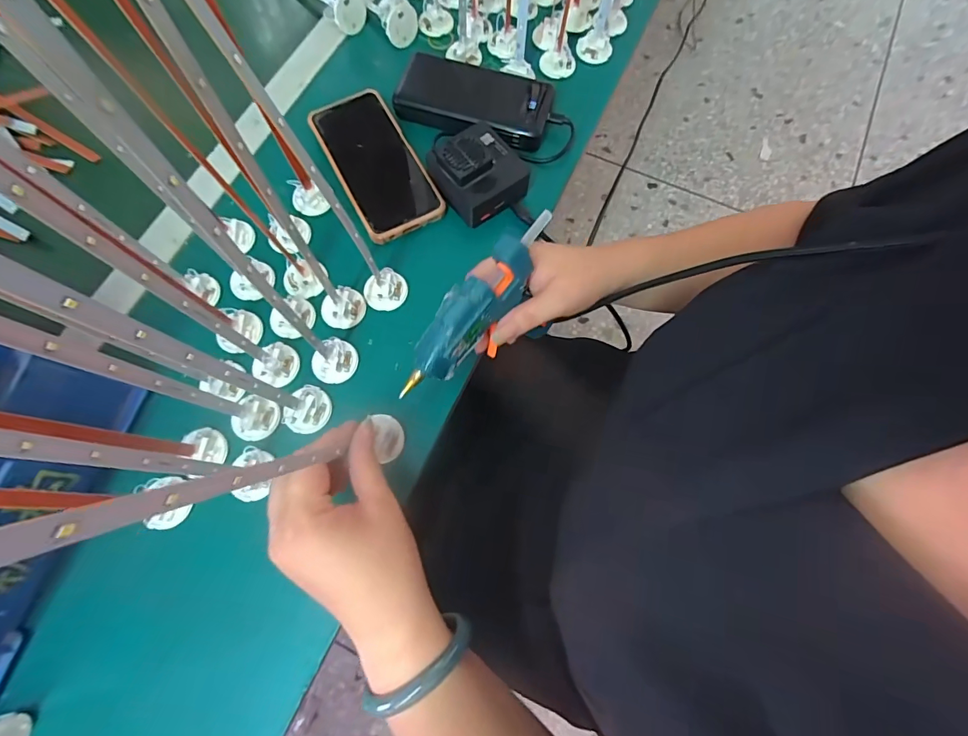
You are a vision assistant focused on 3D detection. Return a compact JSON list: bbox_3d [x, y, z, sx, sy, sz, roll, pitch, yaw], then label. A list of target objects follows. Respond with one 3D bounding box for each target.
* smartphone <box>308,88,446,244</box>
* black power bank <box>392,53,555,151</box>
[{"bbox_3d":[-0.107,-0.201,0.433,0.077,0.014,0.160,-28,75,-8],"label":"smartphone"},{"bbox_3d":[-0.009,-0.280,0.451,0.154,0.023,0.078,16,74,5],"label":"black power bank"}]

